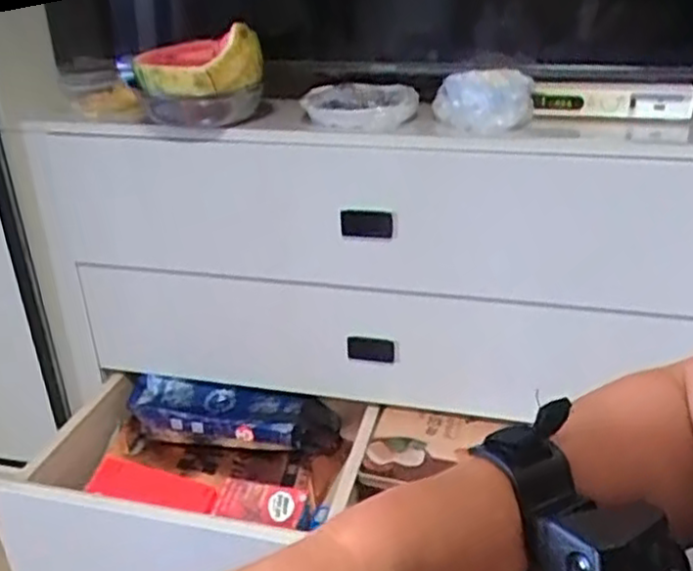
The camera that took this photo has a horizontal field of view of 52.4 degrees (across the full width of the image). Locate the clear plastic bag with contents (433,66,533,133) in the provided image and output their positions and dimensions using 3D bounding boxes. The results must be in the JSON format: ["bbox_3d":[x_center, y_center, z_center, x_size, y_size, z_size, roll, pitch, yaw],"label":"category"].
[{"bbox_3d":[0.174,-0.236,0.888,0.120,0.070,0.052,3,28,7],"label":"clear plastic bag with contents"}]

